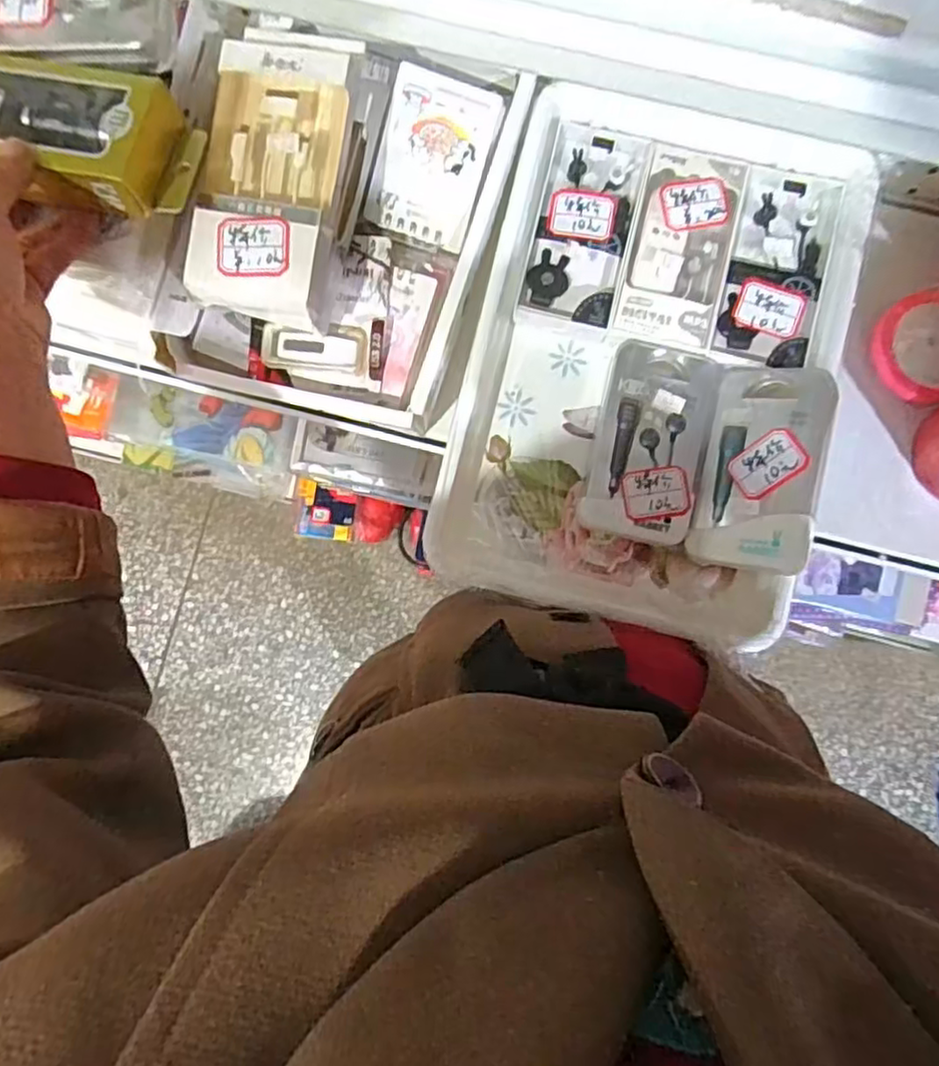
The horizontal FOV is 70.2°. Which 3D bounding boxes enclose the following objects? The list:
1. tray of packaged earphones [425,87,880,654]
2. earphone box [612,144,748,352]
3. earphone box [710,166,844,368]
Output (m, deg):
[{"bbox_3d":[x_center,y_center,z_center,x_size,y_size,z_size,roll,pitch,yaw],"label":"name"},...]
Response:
[{"bbox_3d":[0.136,-0.135,0.488,0.258,0.054,0.390,13,85,2],"label":"tray of packaged earphones"},{"bbox_3d":[0.157,-0.212,0.498,0.073,0.019,0.144,12,85,2],"label":"earphone box"},{"bbox_3d":[0.231,-0.200,0.502,0.068,0.015,0.154,14,85,2],"label":"earphone box"}]

